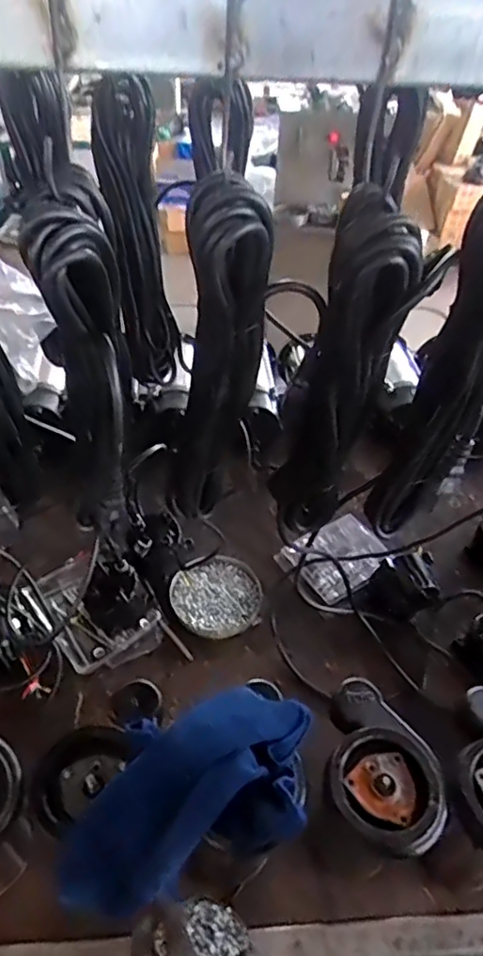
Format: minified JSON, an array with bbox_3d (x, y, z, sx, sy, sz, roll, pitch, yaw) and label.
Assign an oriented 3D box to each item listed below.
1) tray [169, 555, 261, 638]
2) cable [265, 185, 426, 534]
[{"bbox_3d":[-0.038,0.188,0.962,0.141,0.016,0.141,2,44,-2],"label":"tray"},{"bbox_3d":[0.074,-0.055,0.498,0.079,0.332,0.061,6,44,3],"label":"cable"}]

